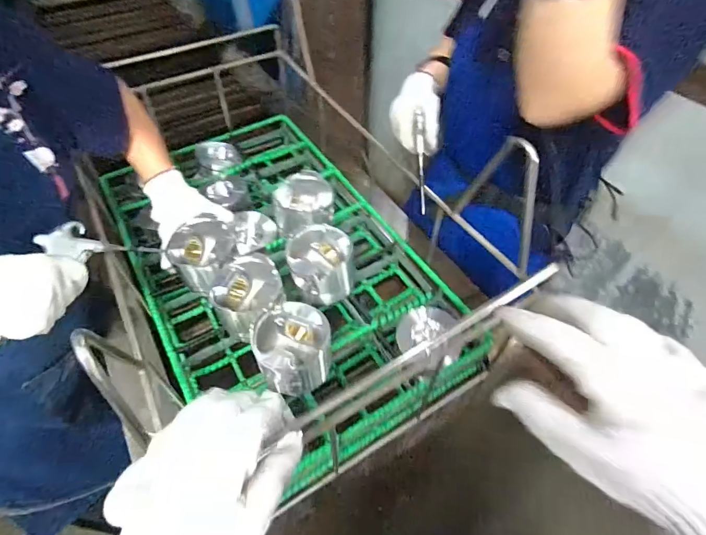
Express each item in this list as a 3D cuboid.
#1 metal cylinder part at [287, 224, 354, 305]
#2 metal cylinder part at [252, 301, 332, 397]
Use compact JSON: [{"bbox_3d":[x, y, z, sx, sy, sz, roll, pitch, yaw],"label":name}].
[{"bbox_3d":[-0.055,-0.001,0.722,0.106,0.118,0.098,0,51,1],"label":"metal cylinder part"},{"bbox_3d":[-0.088,0.123,0.615,0.107,0.110,0.100,-5,52,-3],"label":"metal cylinder part"}]

